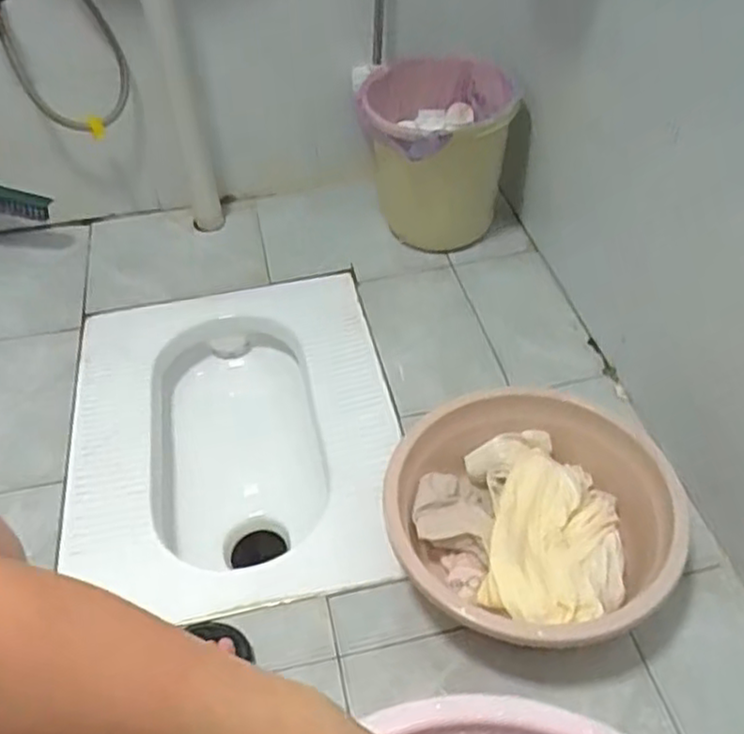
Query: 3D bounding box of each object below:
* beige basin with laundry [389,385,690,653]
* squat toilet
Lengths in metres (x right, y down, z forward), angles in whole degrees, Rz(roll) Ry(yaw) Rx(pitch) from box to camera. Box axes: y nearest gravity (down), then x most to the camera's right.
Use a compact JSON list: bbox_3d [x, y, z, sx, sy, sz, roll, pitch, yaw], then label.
[{"bbox_3d":[0.155,0.178,0.782,0.267,0.121,0.298,-12,45,-8],"label":"beige basin with laundry"},{"bbox_3d":[-0.190,0.124,1.038,0.435,0.173,0.569,-10,45,-6],"label":"squat toilet"}]

